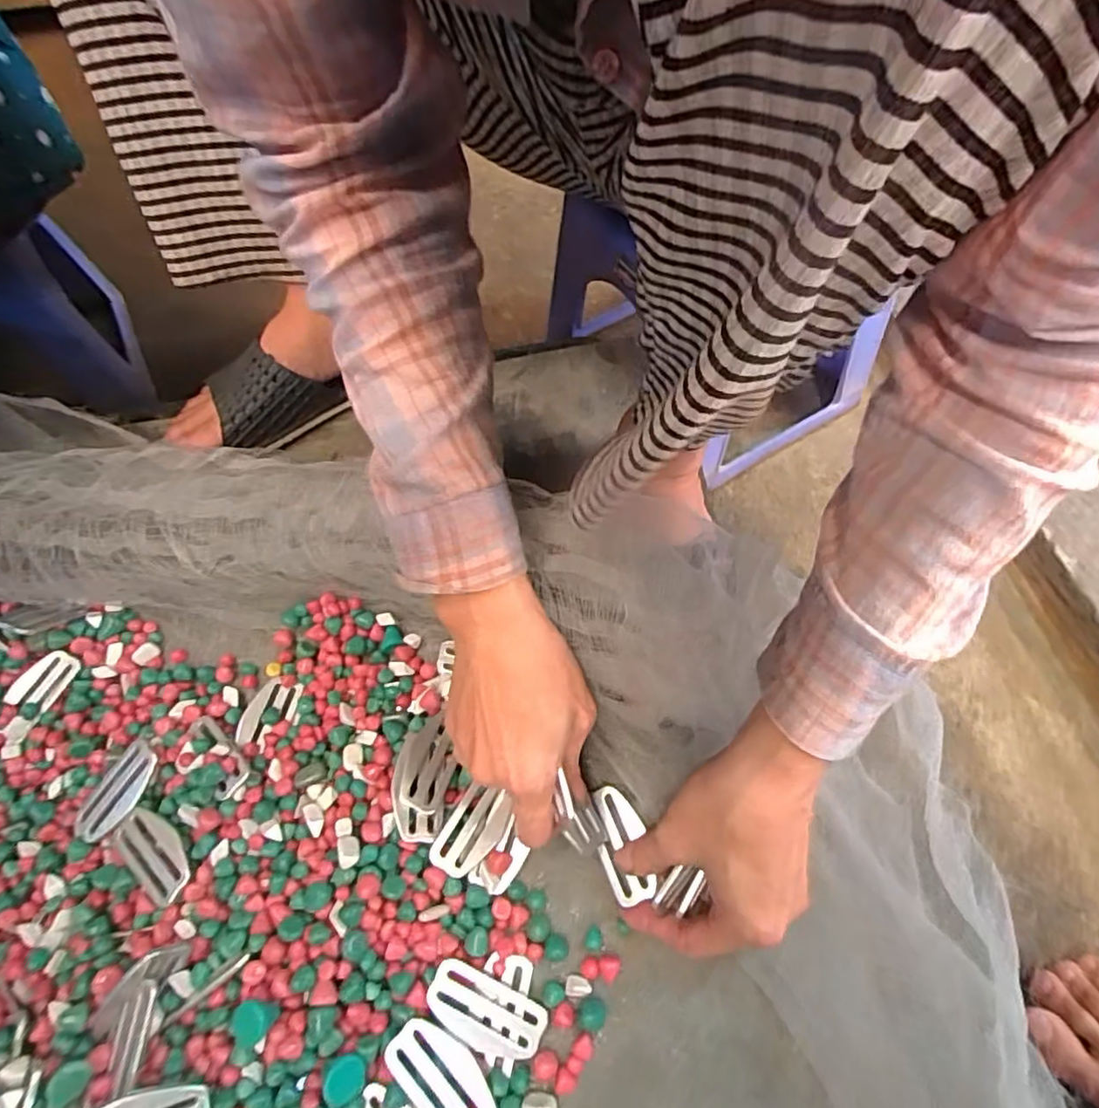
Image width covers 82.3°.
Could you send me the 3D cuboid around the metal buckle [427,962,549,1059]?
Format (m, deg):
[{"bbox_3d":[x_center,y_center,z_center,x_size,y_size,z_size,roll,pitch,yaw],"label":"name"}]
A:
[{"bbox_3d":[-0.032,0.227,0.314,0.058,0.007,0.027,26,64,3],"label":"metal buckle"}]

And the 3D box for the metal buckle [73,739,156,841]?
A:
[{"bbox_3d":[-0.253,0.141,0.368,0.029,0.005,0.060,33,83,20],"label":"metal buckle"}]

